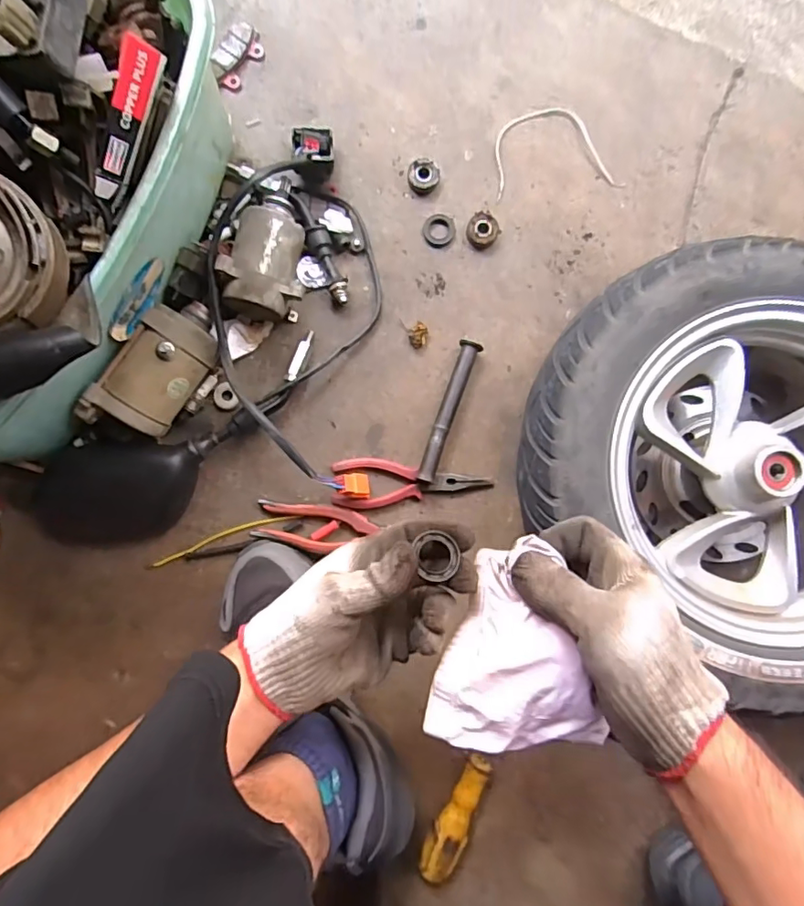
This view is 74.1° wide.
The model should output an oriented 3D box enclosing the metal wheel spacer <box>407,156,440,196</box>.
[{"bbox_3d":[0.022,-0.279,0.534,0.031,0.010,0.035,26,86,0],"label":"metal wheel spacer"}]

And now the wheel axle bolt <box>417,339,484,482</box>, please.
[{"bbox_3d":[0.045,-0.040,0.519,0.020,0.023,0.142,18,86,-1],"label":"wheel axle bolt"}]

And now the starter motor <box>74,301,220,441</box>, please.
[{"bbox_3d":[-0.216,-0.073,0.488,0.061,0.074,0.131,31,86,0],"label":"starter motor"}]

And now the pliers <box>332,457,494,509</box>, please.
[{"bbox_3d":[0.010,0.030,0.521,0.153,0.011,0.048,1,87,-2],"label":"pliers"}]

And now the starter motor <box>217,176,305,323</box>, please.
[{"bbox_3d":[-0.127,-0.191,0.504,0.070,0.062,0.127,4,87,-1],"label":"starter motor"}]

